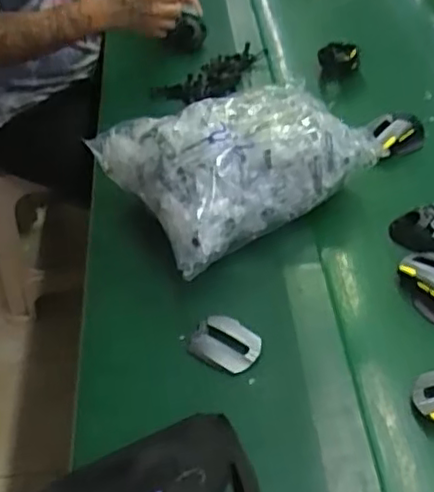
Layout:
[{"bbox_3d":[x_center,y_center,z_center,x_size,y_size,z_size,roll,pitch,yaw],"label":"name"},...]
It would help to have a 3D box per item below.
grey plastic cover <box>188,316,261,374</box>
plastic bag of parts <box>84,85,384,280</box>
[{"bbox_3d":[0.010,0.114,0.751,0.077,0.031,0.050,22,51,24],"label":"grey plastic cover"},{"bbox_3d":[0.031,-0.120,0.896,0.313,0.140,0.229,-28,48,-23],"label":"plastic bag of parts"}]

